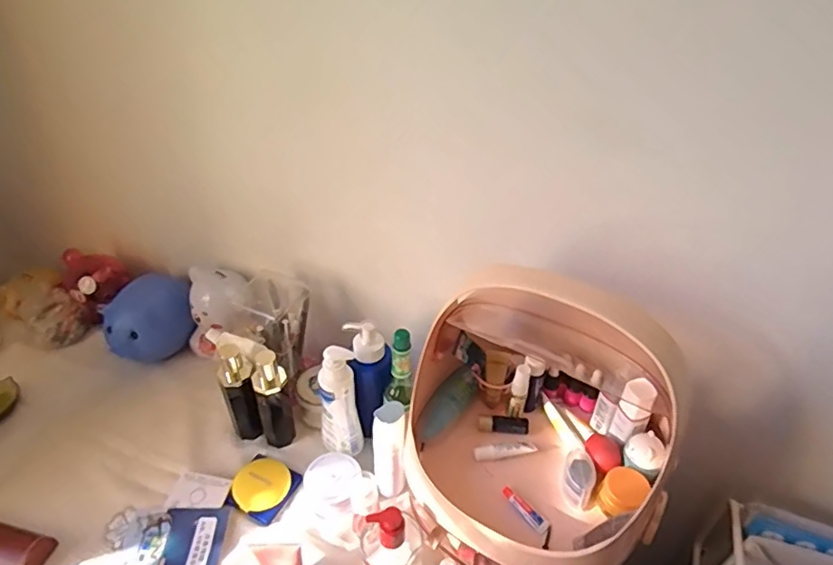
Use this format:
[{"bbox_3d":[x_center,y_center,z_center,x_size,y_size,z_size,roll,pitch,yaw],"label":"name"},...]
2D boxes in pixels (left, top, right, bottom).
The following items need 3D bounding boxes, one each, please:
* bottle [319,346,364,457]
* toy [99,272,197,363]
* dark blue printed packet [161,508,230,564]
[{"bbox_3d":[-0.104,0.170,0.765,0.051,0.178,0.046,-7,40,-11],"label":"bottle"},{"bbox_3d":[-0.458,0.068,0.958,0.142,0.131,0.100,-15,42,-20],"label":"toy"},{"bbox_3d":[-0.293,0.340,0.717,0.079,0.009,0.098,1,39,-1],"label":"dark blue printed packet"}]

